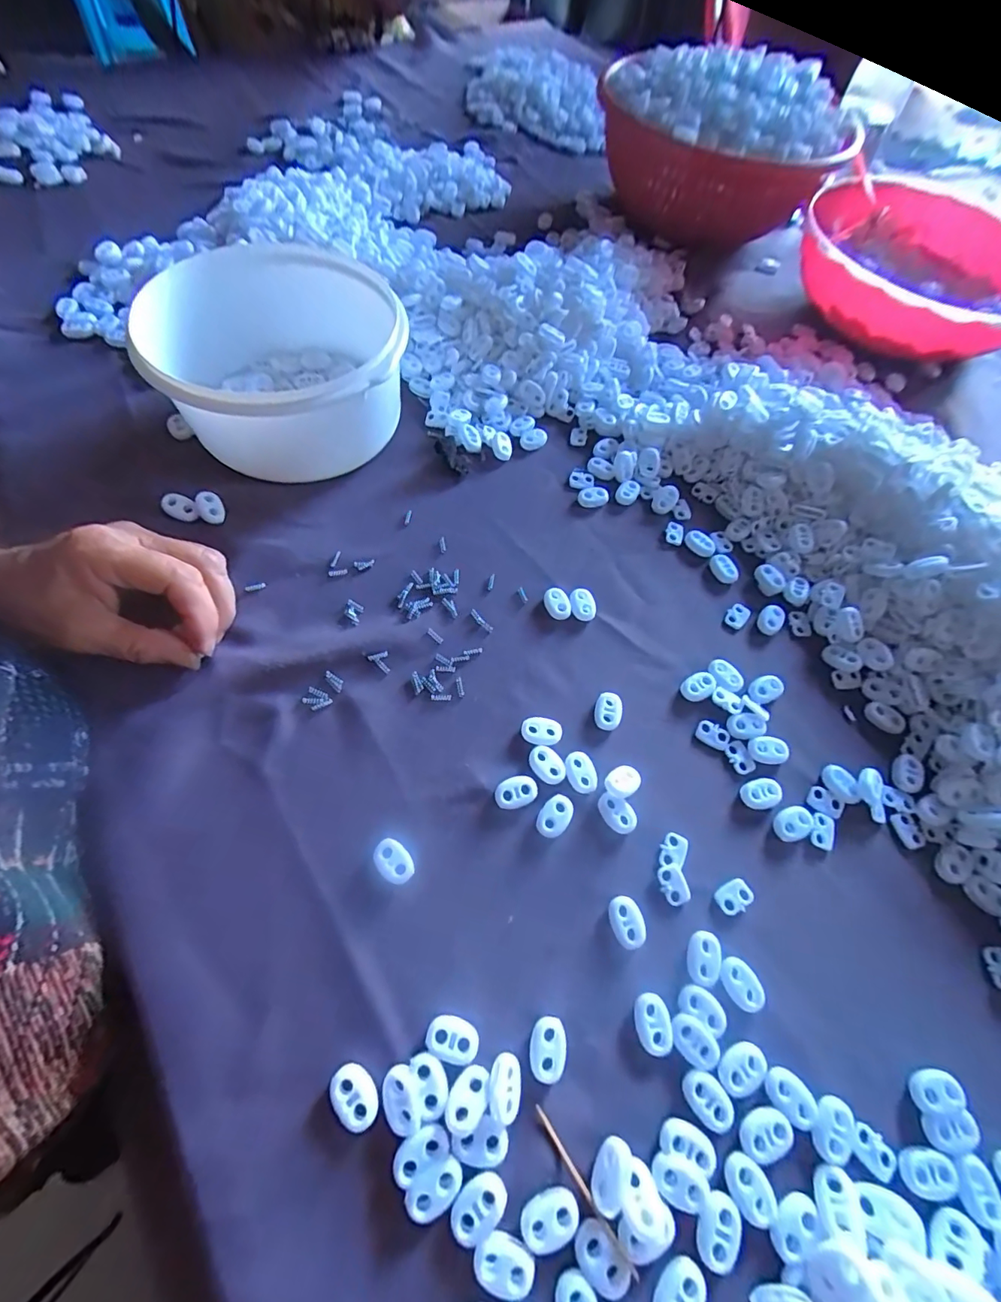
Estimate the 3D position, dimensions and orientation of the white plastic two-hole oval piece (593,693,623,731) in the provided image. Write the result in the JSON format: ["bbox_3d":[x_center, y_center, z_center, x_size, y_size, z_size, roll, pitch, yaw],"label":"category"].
[{"bbox_3d":[0.063,0.035,0.282,0.016,0.007,0.021,18,64,3],"label":"white plastic two-hole oval piece"}]

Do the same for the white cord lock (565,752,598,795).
[{"bbox_3d":[0.044,0.066,0.264,0.017,0.004,0.022,-22,68,-15],"label":"white cord lock"}]

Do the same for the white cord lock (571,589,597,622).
[{"bbox_3d":[0.053,-0.029,0.312,0.015,0.009,0.020,1,64,-5],"label":"white cord lock"}]

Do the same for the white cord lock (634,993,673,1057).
[{"bbox_3d":[0.069,0.168,0.216,0.016,0.004,0.022,1,64,-5],"label":"white cord lock"}]

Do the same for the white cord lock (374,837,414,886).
[{"bbox_3d":[-0.053,0.104,0.239,0.015,0.005,0.022,-39,74,-21],"label":"white cord lock"}]

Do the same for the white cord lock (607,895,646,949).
[{"bbox_3d":[0.062,0.132,0.235,0.016,0.004,0.022,-9,65,-10],"label":"white cord lock"}]

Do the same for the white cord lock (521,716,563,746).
[{"bbox_3d":[0.023,0.046,0.273,0.022,0.005,0.015,15,64,2],"label":"white cord lock"}]

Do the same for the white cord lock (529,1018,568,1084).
[{"bbox_3d":[0.021,0.174,0.210,0.016,0.004,0.022,12,64,0],"label":"white cord lock"}]

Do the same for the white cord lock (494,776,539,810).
[{"bbox_3d":[0.009,0.075,0.257,0.023,0.005,0.015,-16,67,-13],"label":"white cord lock"}]

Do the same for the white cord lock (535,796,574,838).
[{"bbox_3d":[0.029,0.087,0.253,0.015,0.006,0.022,36,66,12],"label":"white cord lock"}]

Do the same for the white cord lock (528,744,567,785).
[{"bbox_3d":[0.025,0.062,0.264,0.015,0.004,0.022,-32,71,-19],"label":"white cord lock"}]

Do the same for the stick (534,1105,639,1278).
[{"bbox_3d":[0.033,0.212,0.191,0.004,0.005,0.059,-33,69,-17],"label":"stick"}]

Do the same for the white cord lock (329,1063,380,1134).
[{"bbox_3d":[-0.060,0.183,0.199,0.015,0.005,0.023,-40,74,-21],"label":"white cord lock"}]

